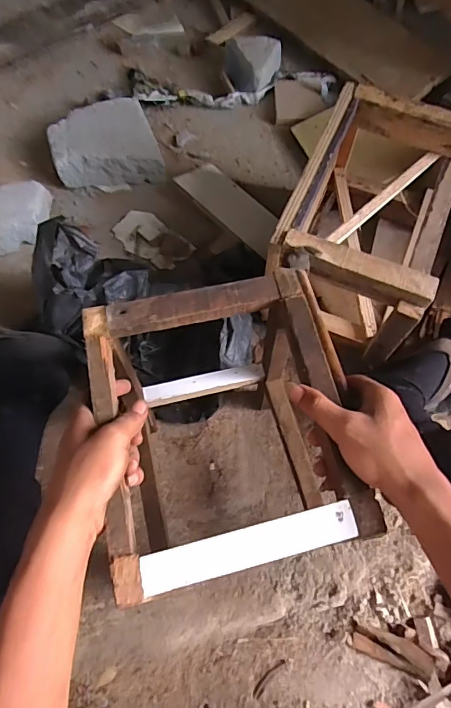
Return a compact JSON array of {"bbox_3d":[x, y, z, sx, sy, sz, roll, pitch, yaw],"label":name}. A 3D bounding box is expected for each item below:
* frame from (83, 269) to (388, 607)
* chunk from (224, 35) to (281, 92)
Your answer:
[{"bbox_3d":[-0.001,0.093,0.497,0.217,0.221,0.254,-11,66,-5],"label":"frame"},{"bbox_3d":[0.062,-0.641,1.038,0.129,0.057,0.118,0,66,0],"label":"chunk"}]

